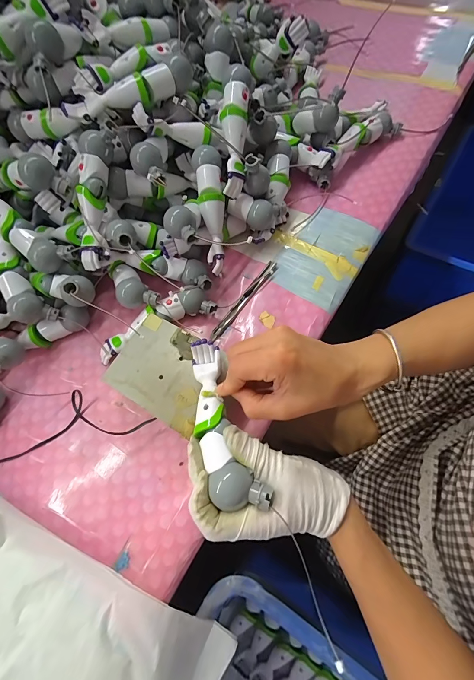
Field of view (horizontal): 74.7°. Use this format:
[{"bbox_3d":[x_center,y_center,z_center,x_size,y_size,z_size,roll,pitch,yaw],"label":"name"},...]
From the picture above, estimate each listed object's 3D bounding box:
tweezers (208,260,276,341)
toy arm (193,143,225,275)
[{"bbox_3d":[0.010,-0.053,0.397,0.014,0.011,0.133,34,77,21],"label":"tweezers"},{"bbox_3d":[-0.030,-0.157,0.382,0.030,0.029,0.148,-5,100,0],"label":"toy arm"}]

